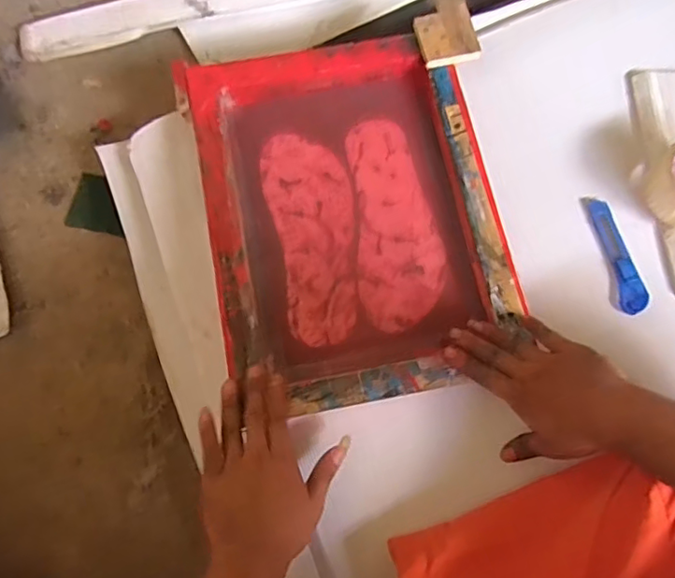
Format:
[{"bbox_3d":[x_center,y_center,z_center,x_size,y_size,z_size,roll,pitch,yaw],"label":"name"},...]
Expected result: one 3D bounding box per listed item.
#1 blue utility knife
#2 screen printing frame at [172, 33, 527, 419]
[{"bbox_3d":[0.316,-0.042,0.651,0.031,0.012,0.143,-13,75,-5],"label":"blue utility knife"},{"bbox_3d":[0.014,-0.082,0.633,0.305,0.053,0.394,-11,75,-4],"label":"screen printing frame"}]

